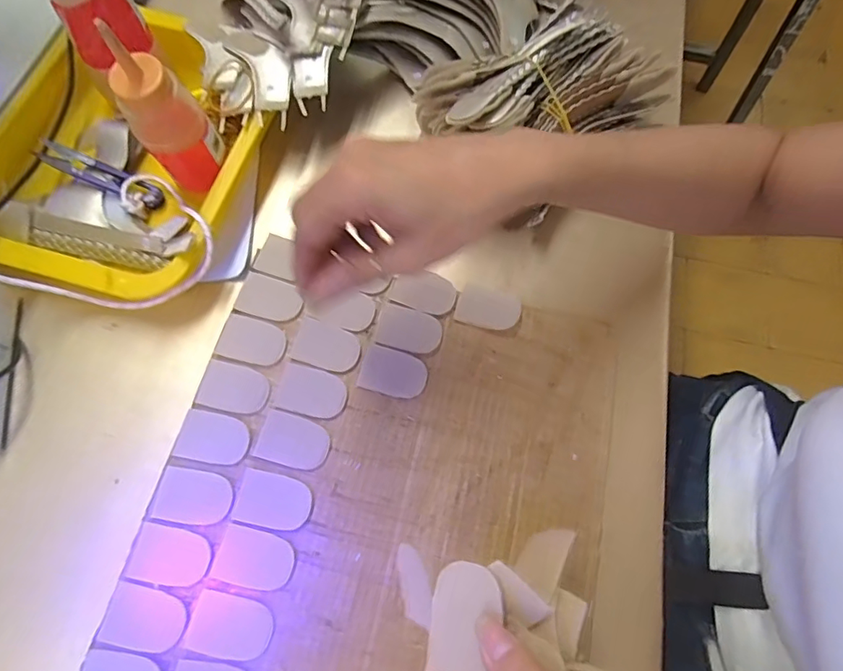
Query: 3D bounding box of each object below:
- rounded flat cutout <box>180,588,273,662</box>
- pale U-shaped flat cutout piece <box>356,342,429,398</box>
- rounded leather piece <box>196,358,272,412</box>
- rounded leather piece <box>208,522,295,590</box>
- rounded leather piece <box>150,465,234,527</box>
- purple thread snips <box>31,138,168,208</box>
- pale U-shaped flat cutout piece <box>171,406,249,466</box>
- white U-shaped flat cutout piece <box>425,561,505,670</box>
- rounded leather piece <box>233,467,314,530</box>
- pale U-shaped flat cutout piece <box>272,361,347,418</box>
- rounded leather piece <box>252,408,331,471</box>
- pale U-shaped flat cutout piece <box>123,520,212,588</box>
[{"bbox_3d":[-0.114,0.174,0.307,0.047,0.004,0.032,15,69,4],"label":"rounded flat cutout"},{"bbox_3d":[-0.019,0.026,0.367,0.046,0.004,0.033,18,69,5],"label":"pale U-shaped flat cutout piece"},{"bbox_3d":[-0.130,0.036,0.356,0.046,0.004,0.031,15,69,4],"label":"rounded leather piece"},{"bbox_3d":[-0.104,0.139,0.321,0.046,0.004,0.032,14,69,4],"label":"rounded leather piece"},{"bbox_3d":[-0.147,0.104,0.330,0.047,0.004,0.033,11,69,2],"label":"rounded leather piece"},{"bbox_3d":[-0.255,-0.129,0.411,0.098,0.009,0.023,23,69,-7],"label":"purple thread snips"},{"bbox_3d":[-0.140,0.068,0.344,0.046,0.004,0.032,11,69,2],"label":"pale U-shaped flat cutout piece"},{"bbox_3d":[0.020,0.129,0.234,0.031,0.004,0.045,9,70,13],"label":"white U-shaped flat cutout piece"},{"bbox_3d":[-0.096,0.106,0.331,0.047,0.004,0.032,13,69,3],"label":"rounded leather piece"},{"bbox_3d":[-0.076,0.039,0.358,0.046,0.004,0.032,13,69,3],"label":"pale U-shaped flat cutout piece"},{"bbox_3d":[-0.086,0.071,0.345,0.046,0.004,0.033,18,69,5],"label":"rounded leather piece"},{"bbox_3d":[-0.156,0.136,0.318,0.048,0.004,0.032,13,69,3],"label":"pale U-shaped flat cutout piece"}]

